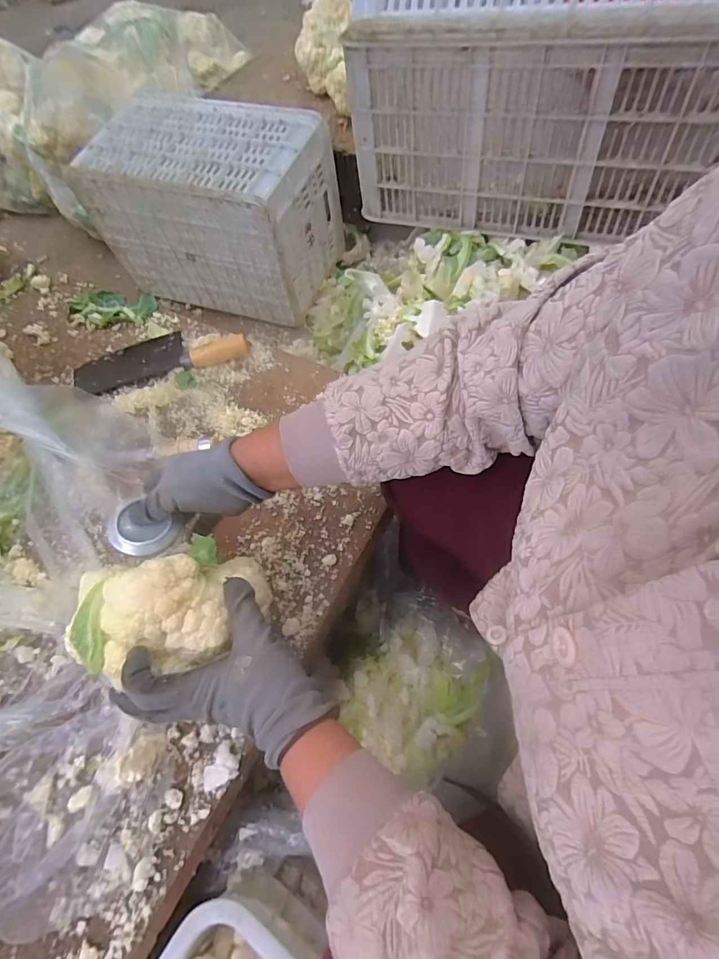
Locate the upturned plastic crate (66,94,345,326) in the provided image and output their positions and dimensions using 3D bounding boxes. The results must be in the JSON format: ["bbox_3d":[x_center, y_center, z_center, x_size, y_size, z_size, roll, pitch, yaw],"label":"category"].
[{"bbox_3d":[-0.331,-0.624,1.064,0.490,0.358,0.278,13,62,12],"label":"upturned plastic crate"}]

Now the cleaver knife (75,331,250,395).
[{"bbox_3d":[-0.297,-0.191,0.660,0.255,0.031,0.087,-16,60,-4],"label":"cleaver knife"}]

